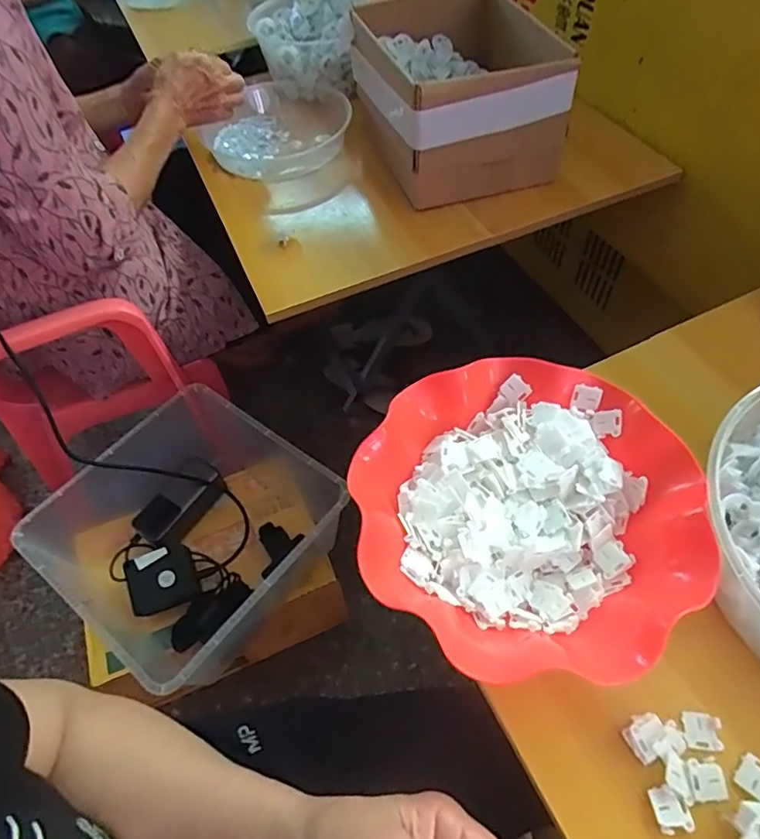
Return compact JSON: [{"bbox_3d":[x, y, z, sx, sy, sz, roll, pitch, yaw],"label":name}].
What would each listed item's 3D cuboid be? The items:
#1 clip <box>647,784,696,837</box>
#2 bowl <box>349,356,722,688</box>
[{"bbox_3d":[0.161,0.216,0.305,0.018,0.005,0.022,-12,55,-4],"label":"clip"},{"bbox_3d":[0.097,0.060,0.383,0.216,0.059,0.217,-2,55,3],"label":"bowl"}]

